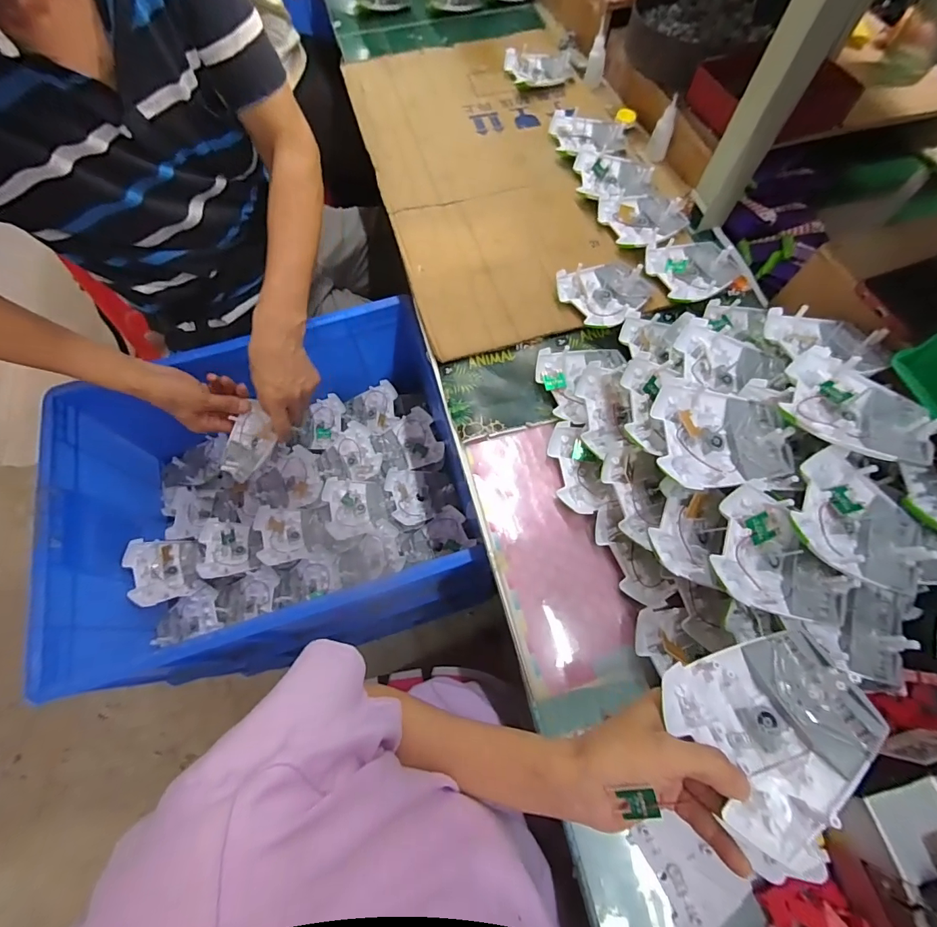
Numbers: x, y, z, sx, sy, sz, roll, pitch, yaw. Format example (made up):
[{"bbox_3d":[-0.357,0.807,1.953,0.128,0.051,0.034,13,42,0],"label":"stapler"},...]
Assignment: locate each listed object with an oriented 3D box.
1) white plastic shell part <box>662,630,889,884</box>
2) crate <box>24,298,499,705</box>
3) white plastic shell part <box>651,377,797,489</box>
[{"bbox_3d":[0.182,0.155,0.255,0.106,0.030,0.098,-23,68,-8],"label":"white plastic shell part"},{"bbox_3d":[-0.288,0.036,0.663,0.529,0.224,0.438,-14,67,-4],"label":"crate"},{"bbox_3d":[0.219,-0.029,0.381,0.105,0.025,0.104,0,67,2],"label":"white plastic shell part"}]

